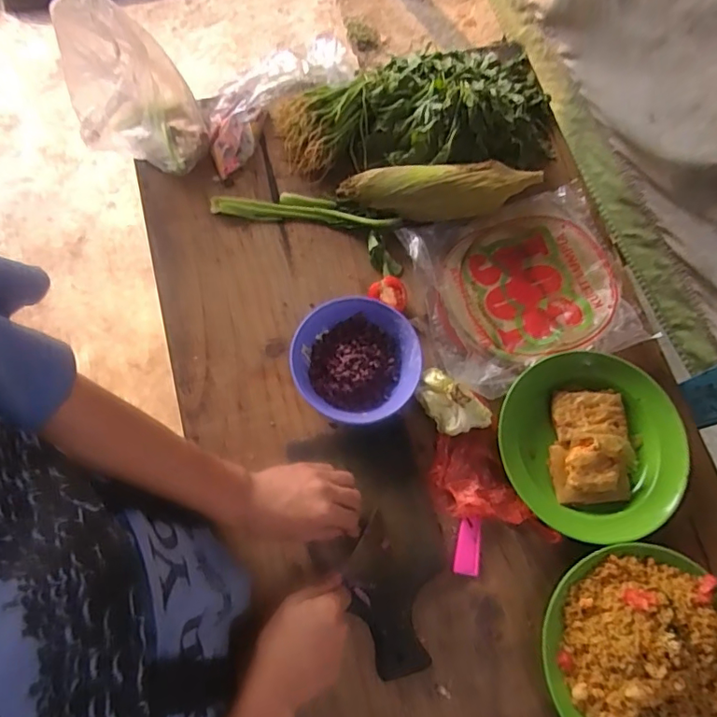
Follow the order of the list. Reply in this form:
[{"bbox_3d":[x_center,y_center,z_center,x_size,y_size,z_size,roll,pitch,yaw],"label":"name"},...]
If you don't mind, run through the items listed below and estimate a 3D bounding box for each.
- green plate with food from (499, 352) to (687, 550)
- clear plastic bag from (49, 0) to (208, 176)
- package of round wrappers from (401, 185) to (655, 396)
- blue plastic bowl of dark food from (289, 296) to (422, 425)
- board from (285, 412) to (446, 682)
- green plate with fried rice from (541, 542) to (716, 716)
[{"bbox_3d":[0.270,0.095,0.624,0.200,0.030,0.208,0,72,1],"label":"green plate with food"},{"bbox_3d":[-0.281,-0.326,0.650,0.140,0.152,0.147,-27,73,-7],"label":"clear plastic bag"},{"bbox_3d":[0.213,-0.099,0.675,0.274,0.032,0.226,-18,69,-8],"label":"package of round wrappers"},{"bbox_3d":[-0.002,0.006,0.629,0.142,0.047,0.141,0,72,1],"label":"blue plastic bowl of dark food"},{"bbox_3d":[0.016,0.205,0.589,0.141,0.023,0.258,-9,79,-1],"label":"board"},{"bbox_3d":[0.303,0.307,0.545,0.214,0.048,0.210,0,72,1],"label":"green plate with fried rice"}]

